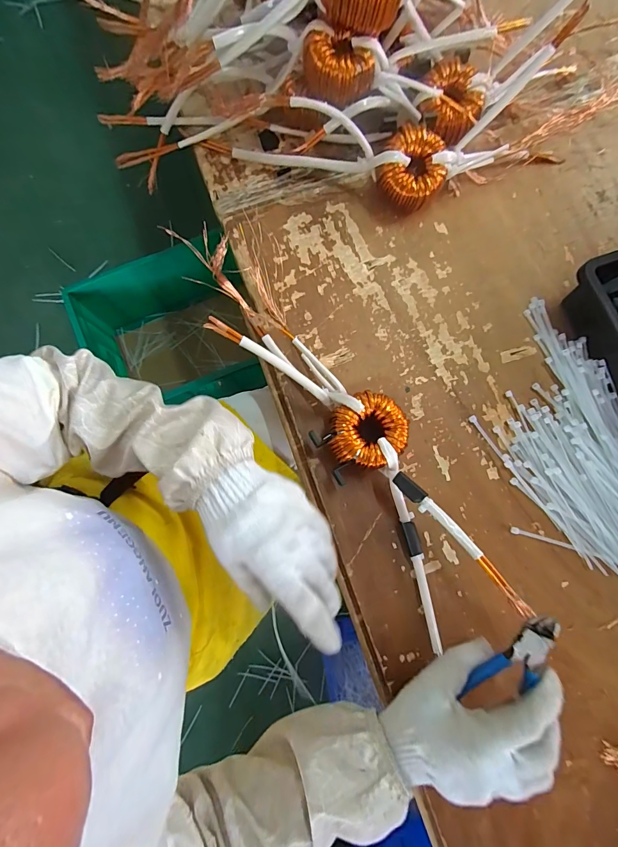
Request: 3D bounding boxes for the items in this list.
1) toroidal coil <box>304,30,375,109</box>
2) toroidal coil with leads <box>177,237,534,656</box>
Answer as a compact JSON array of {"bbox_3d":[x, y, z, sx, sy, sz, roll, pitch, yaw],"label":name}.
[{"bbox_3d":[0.035,-0.378,0.390,0.060,0.046,0.064,0,79,1],"label":"toroidal coil"},{"bbox_3d":[0.043,0.007,0.344,0.098,0.119,0.374,-36,81,-6],"label":"toroidal coil with leads"}]

